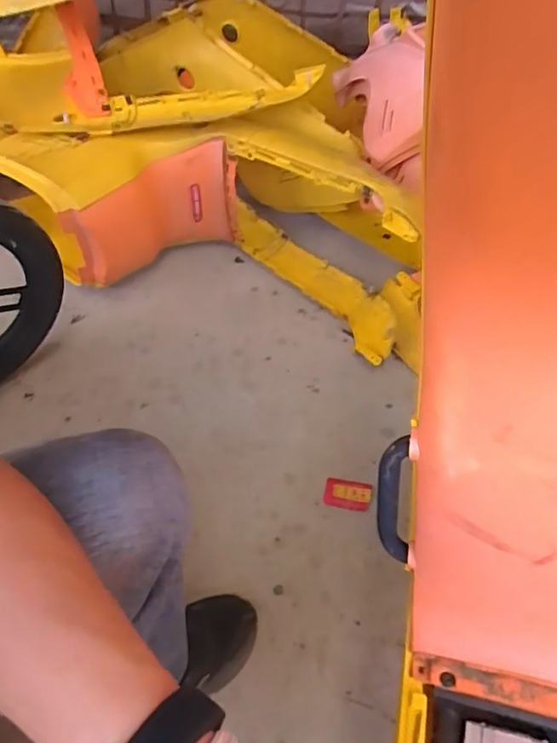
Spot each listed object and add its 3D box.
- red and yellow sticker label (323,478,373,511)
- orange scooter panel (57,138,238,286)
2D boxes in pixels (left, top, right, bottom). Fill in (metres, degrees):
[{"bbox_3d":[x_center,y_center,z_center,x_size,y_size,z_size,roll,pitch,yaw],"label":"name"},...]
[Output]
[{"bbox_3d":[0.110,0.194,0.857,0.075,0.005,0.046,7,58,11],"label":"red and yellow sticker label"},{"bbox_3d":[-0.245,-0.294,1.075,0.327,0.230,0.076,-21,56,-17],"label":"orange scooter panel"}]

